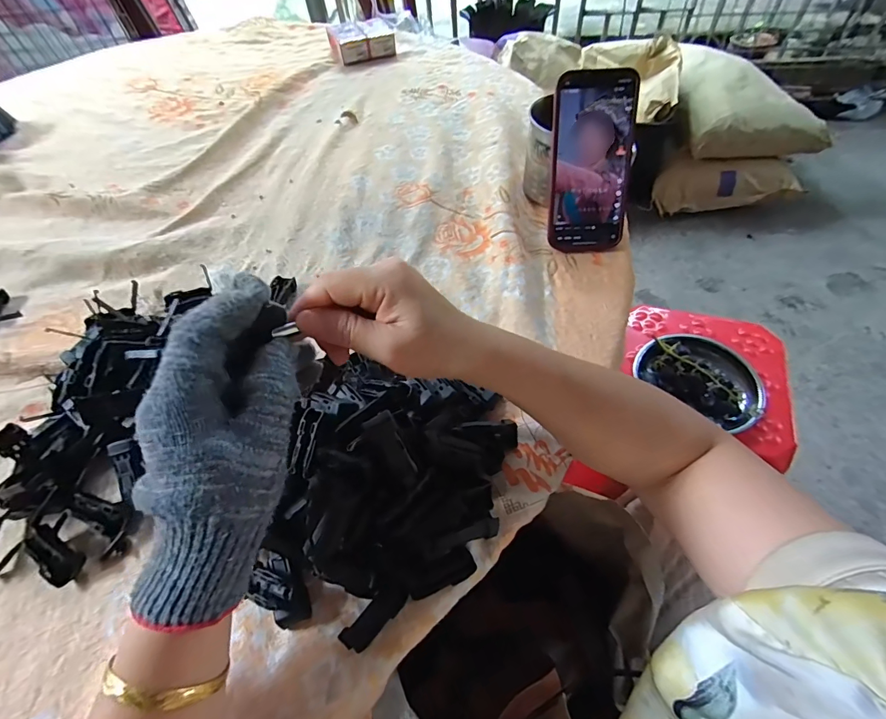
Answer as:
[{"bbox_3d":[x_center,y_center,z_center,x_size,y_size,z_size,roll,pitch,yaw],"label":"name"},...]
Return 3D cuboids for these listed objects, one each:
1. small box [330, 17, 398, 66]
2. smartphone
[{"bbox_3d":[-0.138,-0.550,0.734,0.103,0.038,0.070,-20,57,-8],"label":"small box"},{"bbox_3d":[0.145,-0.191,0.416,0.078,0.160,0.009,-1,21,4],"label":"smartphone"}]

